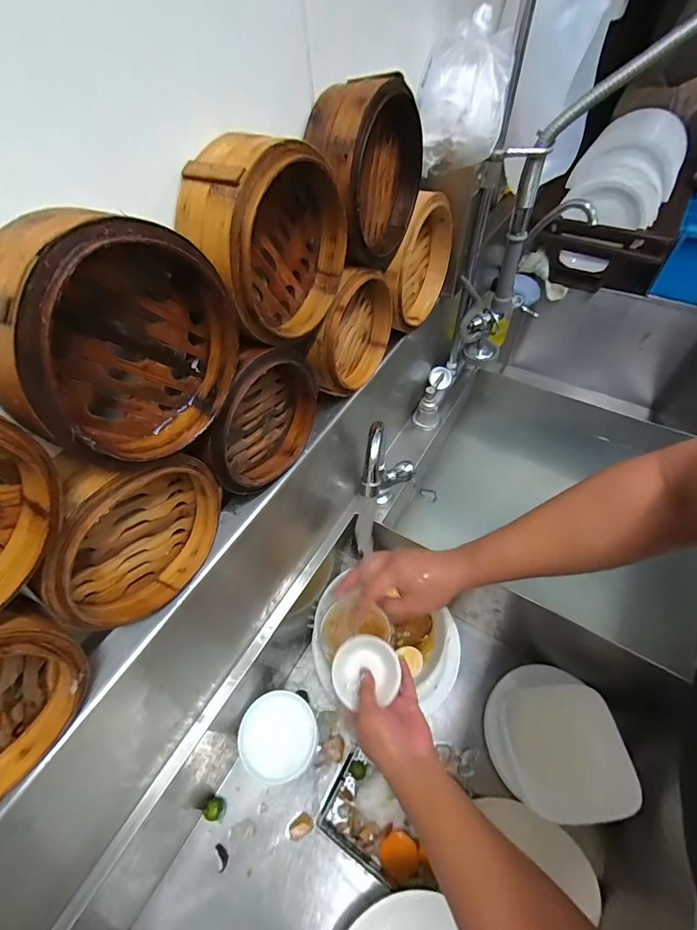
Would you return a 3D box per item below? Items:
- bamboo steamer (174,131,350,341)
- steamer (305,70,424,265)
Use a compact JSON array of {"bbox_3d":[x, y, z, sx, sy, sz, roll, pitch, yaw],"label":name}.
[{"bbox_3d":[-0.064,-0.181,0.328,0.055,0.138,0.139,25,58,21],"label":"bamboo steamer"},{"bbox_3d":[0.016,-0.278,0.395,0.055,0.144,0.149,26,58,22],"label":"steamer"}]

